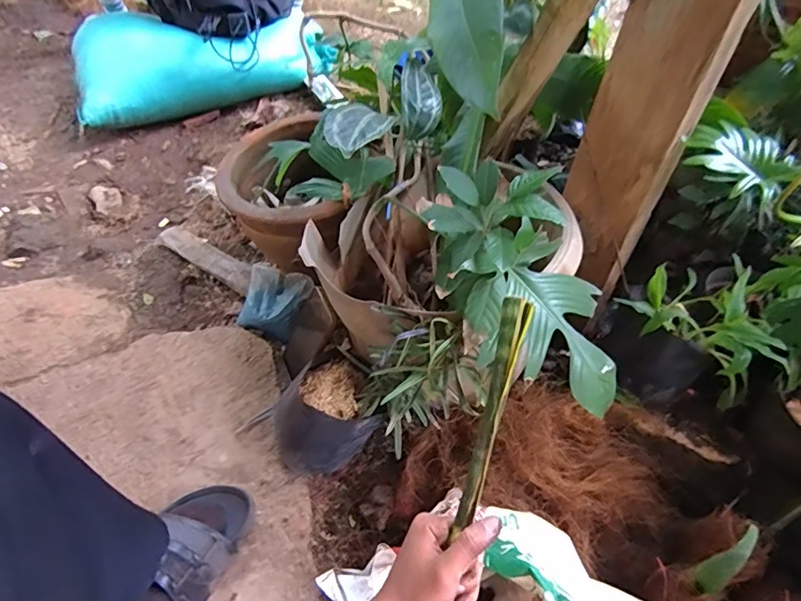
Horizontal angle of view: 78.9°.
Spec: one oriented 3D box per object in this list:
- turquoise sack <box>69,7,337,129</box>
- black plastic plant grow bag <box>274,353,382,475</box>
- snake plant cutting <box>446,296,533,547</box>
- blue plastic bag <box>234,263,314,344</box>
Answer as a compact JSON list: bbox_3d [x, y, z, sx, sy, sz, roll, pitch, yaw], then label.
[{"bbox_3d":[-0.603,-0.740,1.499,0.728,0.208,0.344,-20,54,-21],"label":"turquoise sack"},{"bbox_3d":[-0.110,0.160,0.688,0.136,0.114,0.128,-19,53,-20],"label":"black plastic plant grow bag"},{"bbox_3d":[0.077,0.097,0.411,0.020,0.009,0.201,15,95,10],"label":"snake plant cutting"},{"bbox_3d":[-0.234,0.000,0.887,0.127,0.035,0.123,18,71,14],"label":"blue plastic bag"}]

